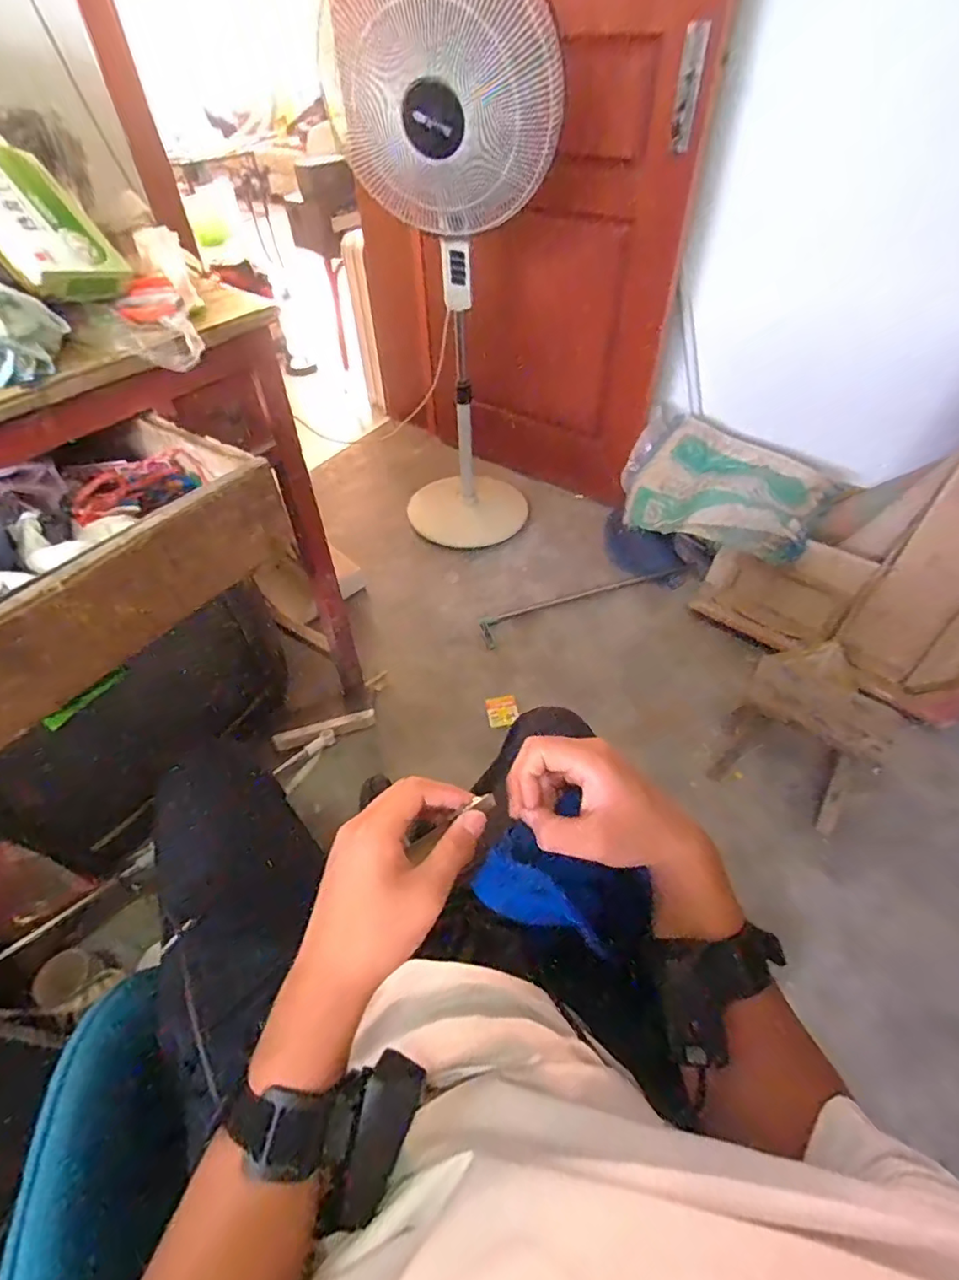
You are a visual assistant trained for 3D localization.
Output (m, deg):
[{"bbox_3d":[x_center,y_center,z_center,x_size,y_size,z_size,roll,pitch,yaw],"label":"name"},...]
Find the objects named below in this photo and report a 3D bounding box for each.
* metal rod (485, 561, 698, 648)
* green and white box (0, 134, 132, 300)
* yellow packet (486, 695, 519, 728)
[{"bbox_3d":[0.295,-0.118,1.492,0.635,0.029,0.084,-21,50,-16],"label":"metal rod"},{"bbox_3d":[-0.499,-0.477,0.596,0.223,0.039,0.112,50,49,-12],"label":"green and white box"},{"bbox_3d":[0.054,0.163,1.271,0.068,0.011,0.079,-9,48,-6],"label":"yellow packet"}]

